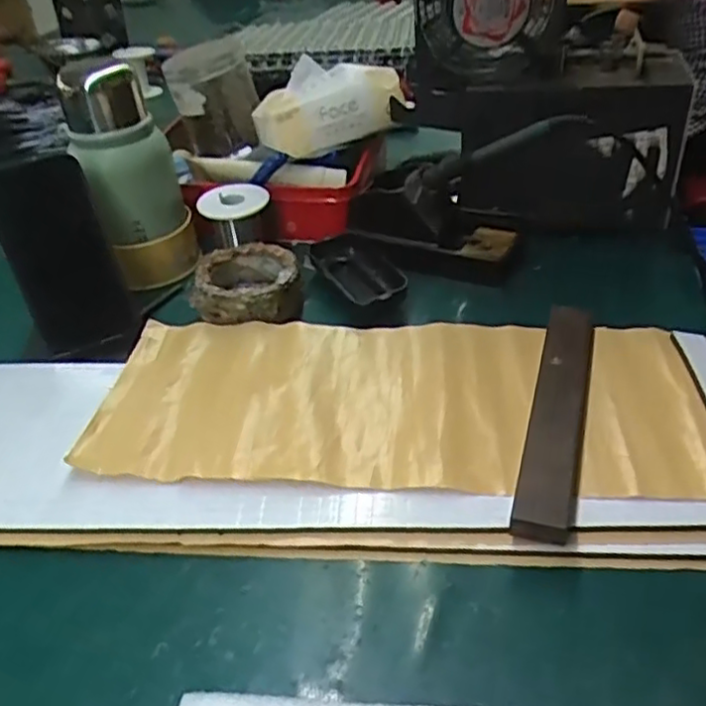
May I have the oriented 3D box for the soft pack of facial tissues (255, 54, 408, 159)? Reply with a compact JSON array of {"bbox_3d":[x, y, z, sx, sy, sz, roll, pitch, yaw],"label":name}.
[{"bbox_3d":[-0.024,-0.246,0.680,0.137,0.073,0.064,-11,39,-8],"label":"soft pack of facial tissues"}]

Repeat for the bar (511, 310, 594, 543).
[{"bbox_3d":[0.133,0.030,0.447,0.032,0.016,0.212,9,41,17],"label":"bar"}]

